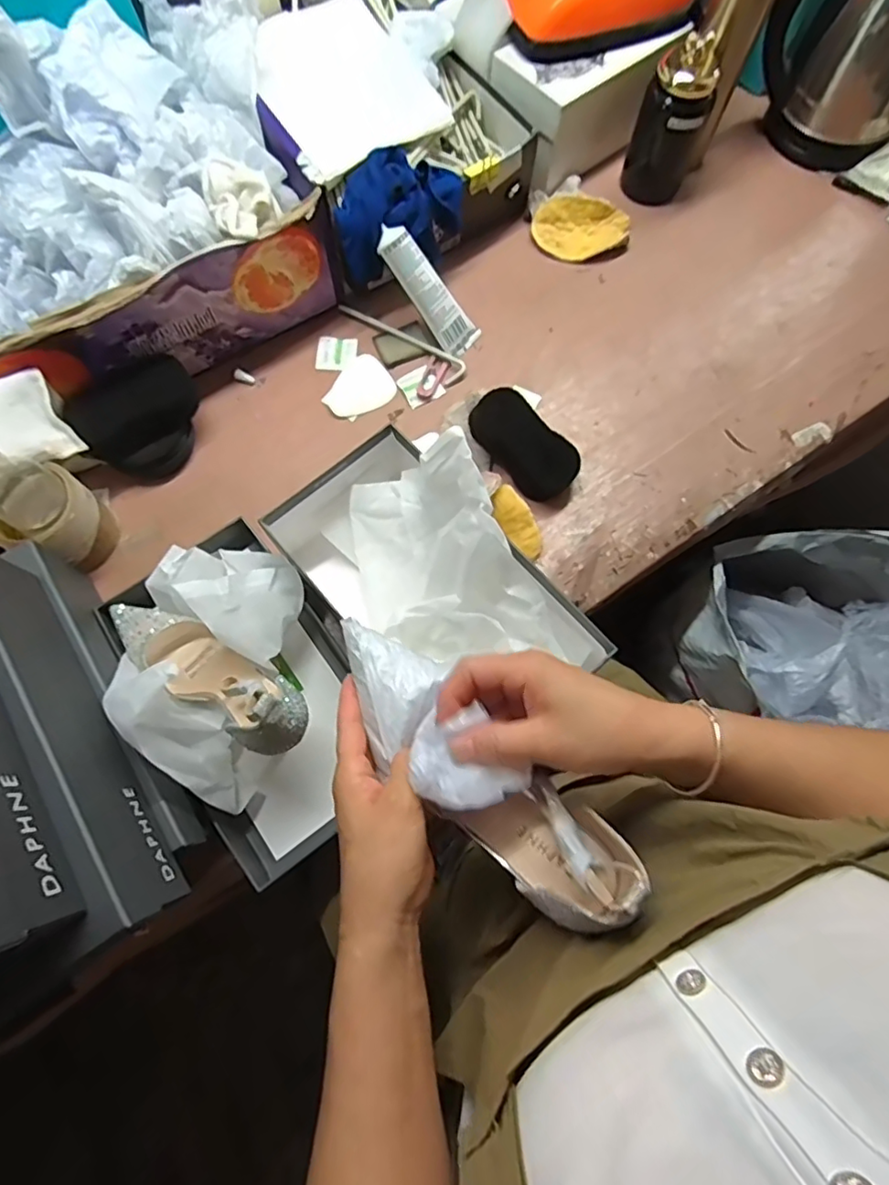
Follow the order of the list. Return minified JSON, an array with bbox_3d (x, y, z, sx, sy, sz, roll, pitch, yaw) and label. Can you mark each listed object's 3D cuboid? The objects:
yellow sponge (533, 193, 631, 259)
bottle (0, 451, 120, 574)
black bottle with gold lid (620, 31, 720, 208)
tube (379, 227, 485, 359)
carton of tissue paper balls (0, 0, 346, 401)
[{"bbox_3d":[0.171,-0.453,0.720,0.116,0.035,0.065,5,73,1],"label":"yellow sponge"},{"bbox_3d":[-0.369,-0.081,0.514,0.063,0.184,0.083,31,75,8],"label":"bottle"},{"bbox_3d":[0.272,-0.563,0.690,0.079,0.152,0.072,20,74,5],"label":"black bottle with gold lid"},{"bbox_3d":[-0.016,-0.335,0.646,0.048,0.022,0.146,-52,120,-14],"label":"tube"},{"bbox_3d":[-0.360,-0.389,0.585,0.452,0.193,0.304,-28,76,-9],"label":"carton of tissue paper balls"}]

